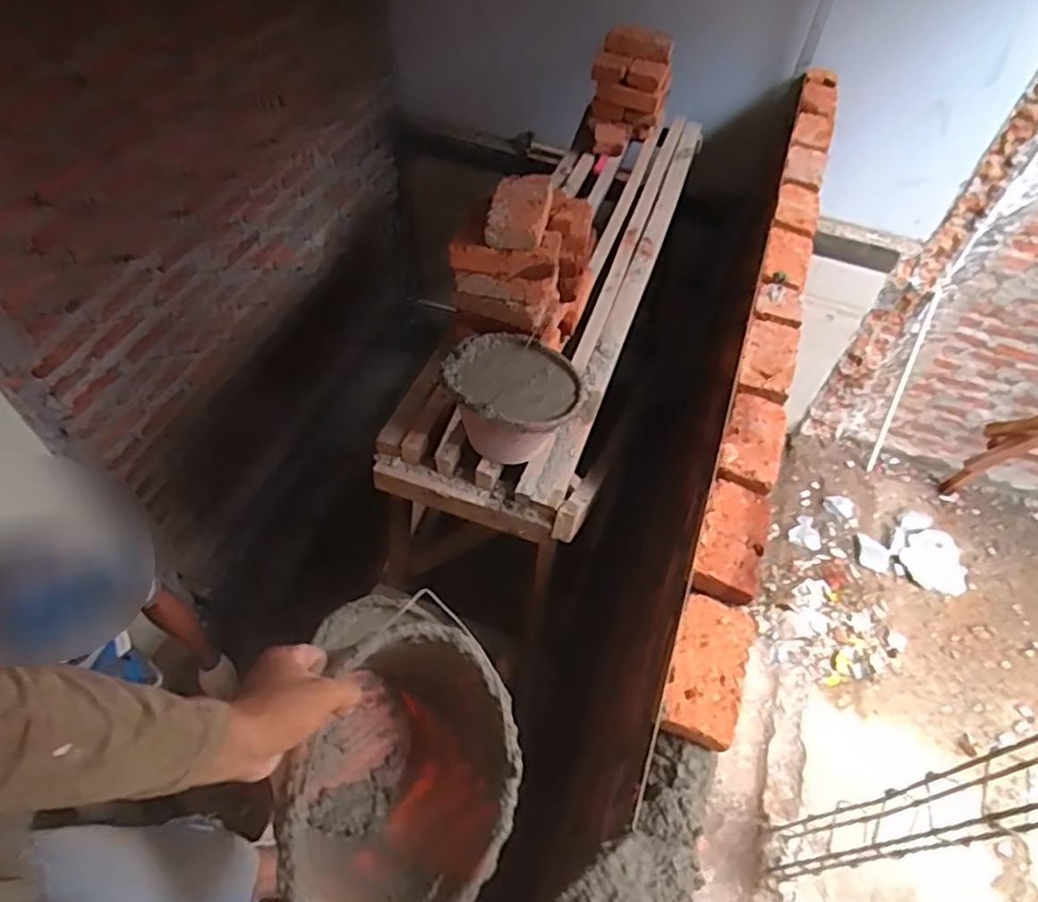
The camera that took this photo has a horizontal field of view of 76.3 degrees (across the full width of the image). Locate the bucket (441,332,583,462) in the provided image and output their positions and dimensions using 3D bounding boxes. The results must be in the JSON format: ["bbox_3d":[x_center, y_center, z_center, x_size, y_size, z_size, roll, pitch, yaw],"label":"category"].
[{"bbox_3d":[-0.015,-0.089,1.277,0.249,0.183,0.218,3,53,-2],"label":"bucket"}]

